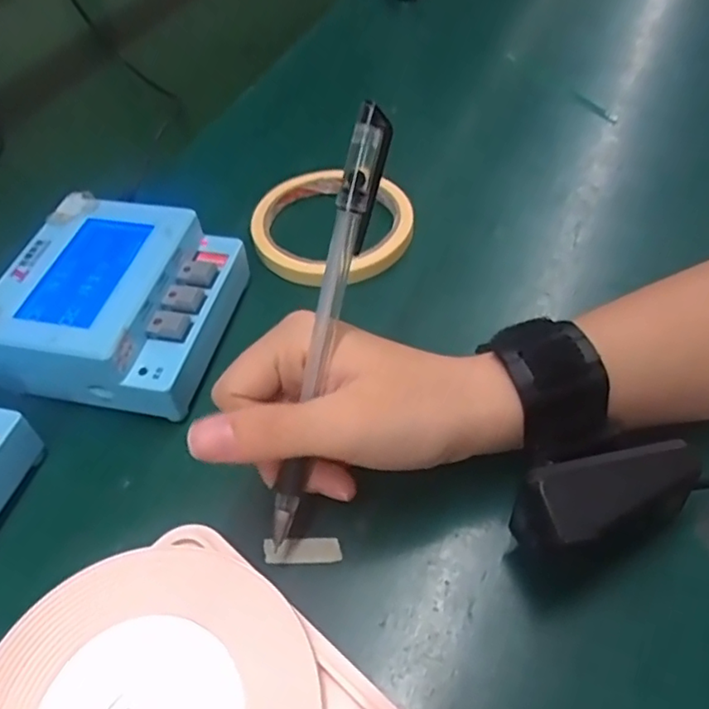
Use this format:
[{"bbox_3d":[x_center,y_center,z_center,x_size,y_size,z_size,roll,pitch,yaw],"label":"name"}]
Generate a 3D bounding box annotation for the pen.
[{"bbox_3d":[-0.011,-0.006,0.217,0.011,0.154,0.009,17,11,15],"label":"pen"}]

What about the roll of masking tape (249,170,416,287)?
[{"bbox_3d":[-0.012,-0.078,0.363,0.087,0.015,0.092,-1,51,1],"label":"roll of masking tape"}]

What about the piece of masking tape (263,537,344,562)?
[{"bbox_3d":[-0.021,0.080,0.251,0.031,0.004,0.010,0,58,-1],"label":"piece of masking tape"}]

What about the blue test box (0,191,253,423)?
[{"bbox_3d":[-0.112,-0.023,0.308,0.103,0.050,0.102,9,52,10],"label":"blue test box"}]

